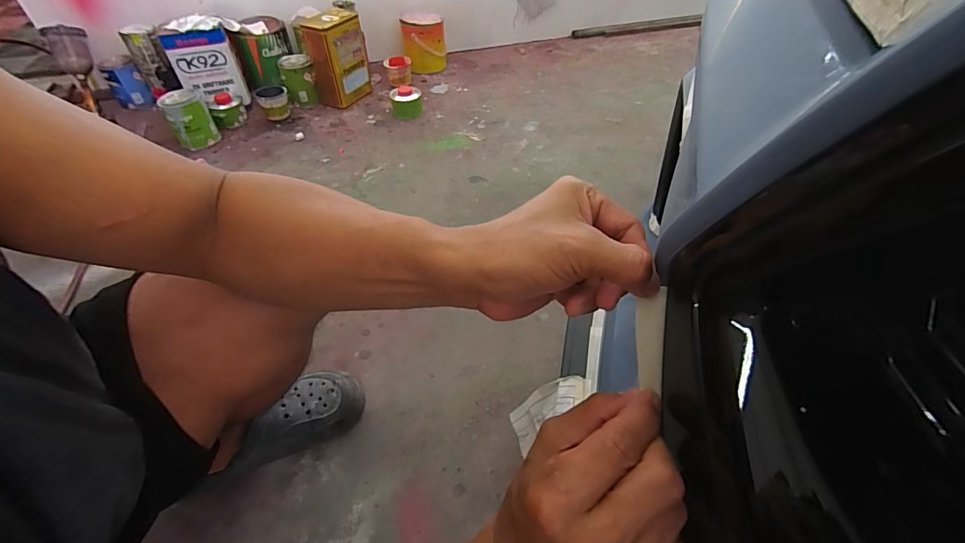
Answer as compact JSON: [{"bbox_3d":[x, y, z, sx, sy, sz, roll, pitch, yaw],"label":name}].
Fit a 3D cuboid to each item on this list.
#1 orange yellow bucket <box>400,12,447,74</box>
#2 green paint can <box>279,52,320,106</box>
[{"bbox_3d":[-0.219,-0.849,1.594,0.152,0.177,0.147,-6,48,-6],"label":"orange yellow bucket"},{"bbox_3d":[-0.596,-0.616,1.400,0.099,0.140,0.096,-14,49,-13],"label":"green paint can"}]

